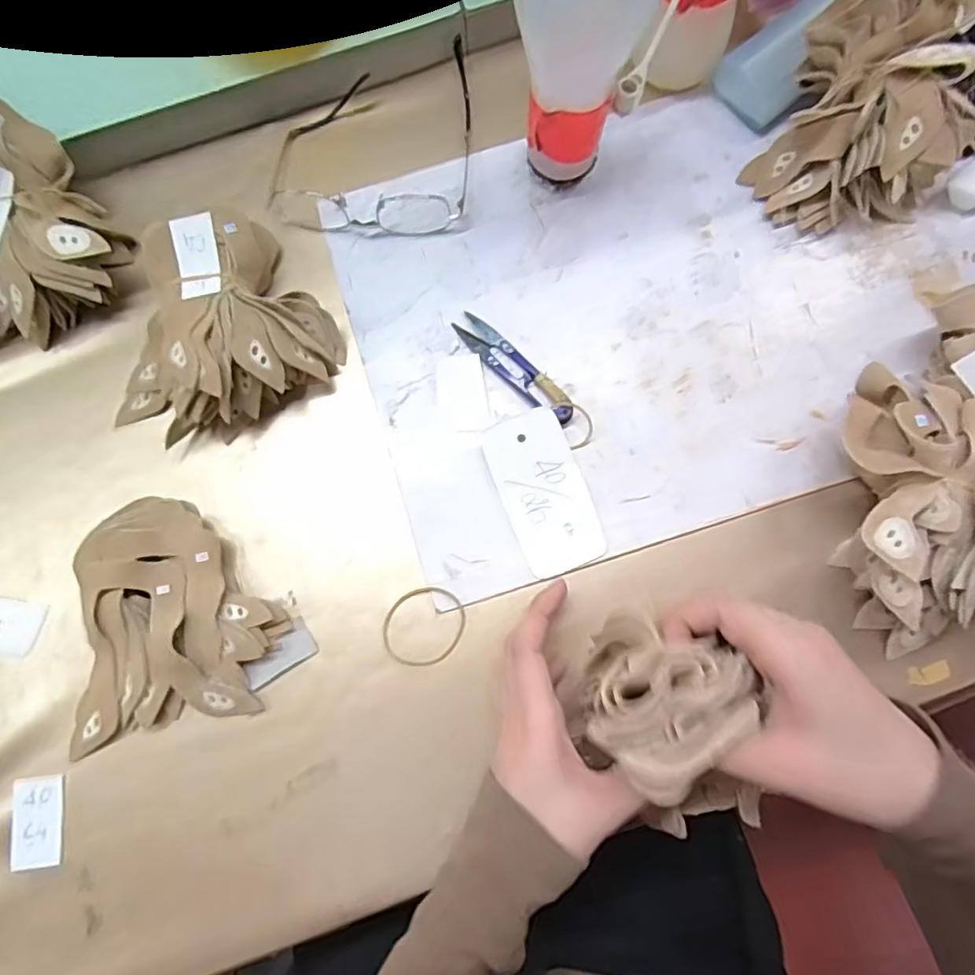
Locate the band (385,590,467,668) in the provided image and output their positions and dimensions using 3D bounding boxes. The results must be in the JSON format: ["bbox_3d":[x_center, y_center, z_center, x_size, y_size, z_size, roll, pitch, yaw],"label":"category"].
[{"bbox_3d":[-0.039,0.086,0.386,0.052,0.004,0.047,-13,79,-1],"label":"band"}]

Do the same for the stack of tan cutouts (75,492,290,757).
[{"bbox_3d":[-0.191,0.079,0.384,0.125,0.020,0.141,-5,79,0],"label":"stack of tan cutouts"}]

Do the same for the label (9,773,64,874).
[{"bbox_3d":[-0.270,0.200,0.372,0.028,0.004,0.049,-5,77,-7],"label":"label"}]

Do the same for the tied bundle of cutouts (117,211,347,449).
[{"bbox_3d":[-0.187,-0.103,0.405,0.152,0.051,0.130,-29,80,-4],"label":"tied bundle of cutouts"}]

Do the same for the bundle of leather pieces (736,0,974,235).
[{"bbox_3d":[0.252,-0.241,0.398,0.116,0.095,0.124,0,79,1],"label":"bundle of leather pieces"}]

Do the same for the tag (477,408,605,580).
[{"bbox_3d":[0.036,0.002,0.397,0.052,0.004,0.103,-21,83,-1],"label":"tag"}]

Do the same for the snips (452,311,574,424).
[{"bbox_3d":[0.018,-0.080,0.418,0.101,0.006,0.023,43,83,8],"label":"snips"}]

